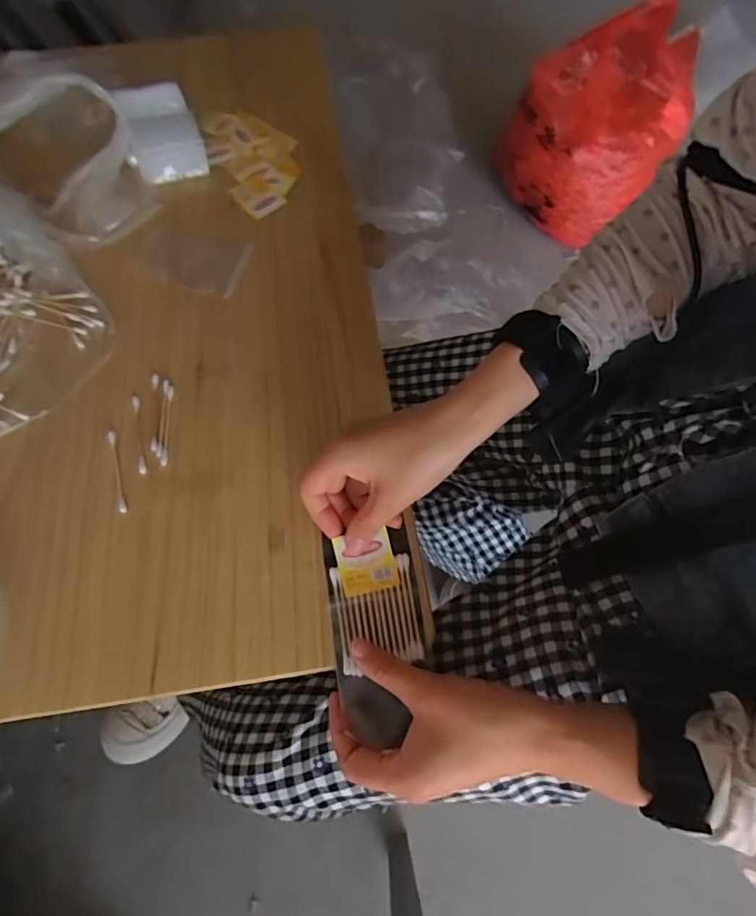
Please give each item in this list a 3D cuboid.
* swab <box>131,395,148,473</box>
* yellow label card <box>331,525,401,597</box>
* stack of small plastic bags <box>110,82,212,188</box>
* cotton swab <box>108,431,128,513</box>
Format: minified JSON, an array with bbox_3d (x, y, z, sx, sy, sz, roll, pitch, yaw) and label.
[{"bbox_3d":[-0.190,-0.020,0.397,0.006,0.004,0.070,-14,67,-7],"label":"swab"},{"bbox_3d":[-0.008,0.073,0.352,0.039,0.007,0.039,-13,67,-7],"label":"yellow label card"},{"bbox_3d":[-0.224,-0.345,0.519,0.068,0.052,0.089,-19,68,-9],"label":"stack of small plastic bags"},{"bbox_3d":[-0.200,0.009,0.383,0.006,0.004,0.072,-18,68,-9],"label":"cotton swab"}]

